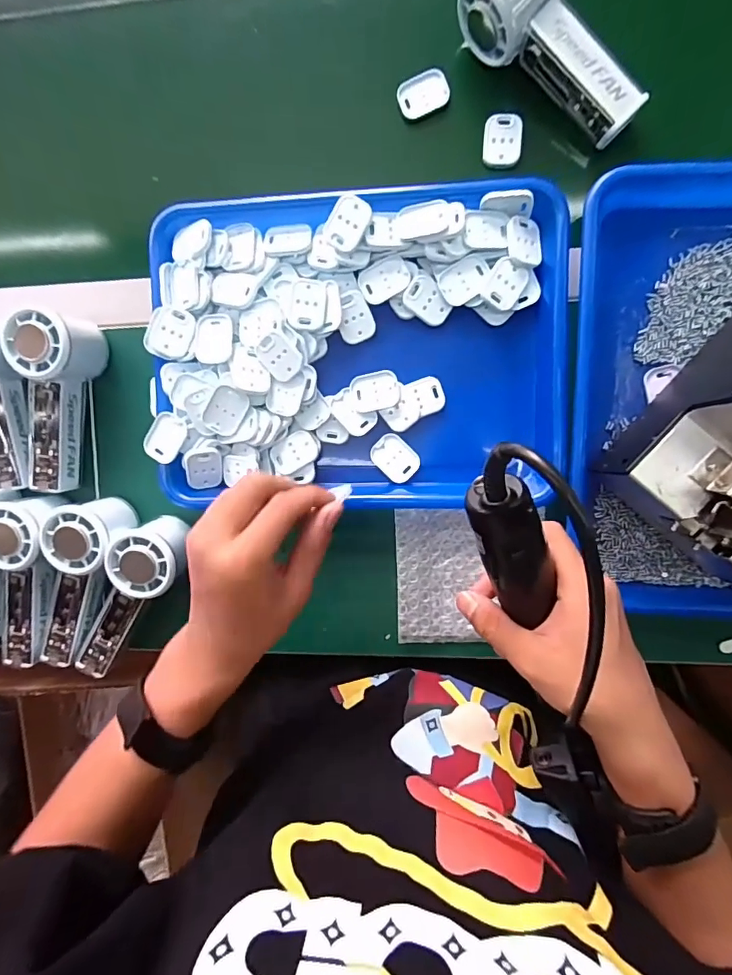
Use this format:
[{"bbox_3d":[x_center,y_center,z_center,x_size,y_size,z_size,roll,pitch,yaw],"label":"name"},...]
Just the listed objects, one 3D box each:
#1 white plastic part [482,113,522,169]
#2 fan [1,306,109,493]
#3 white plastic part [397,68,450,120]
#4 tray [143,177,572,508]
[{"bbox_3d":[0.110,-0.279,0.394,0.030,0.004,0.040,3,93,6],"label":"white plastic part"},{"bbox_3d":[-0.271,-0.073,0.419,0.050,0.060,0.146,14,94,5],"label":"fan"},{"bbox_3d":[0.046,-0.321,0.399,0.039,0.008,0.027,-19,90,7],"label":"white plastic part"},{"bbox_3d":[-0.010,-0.109,0.401,0.326,0.042,0.243,0,93,6],"label":"tray"}]

